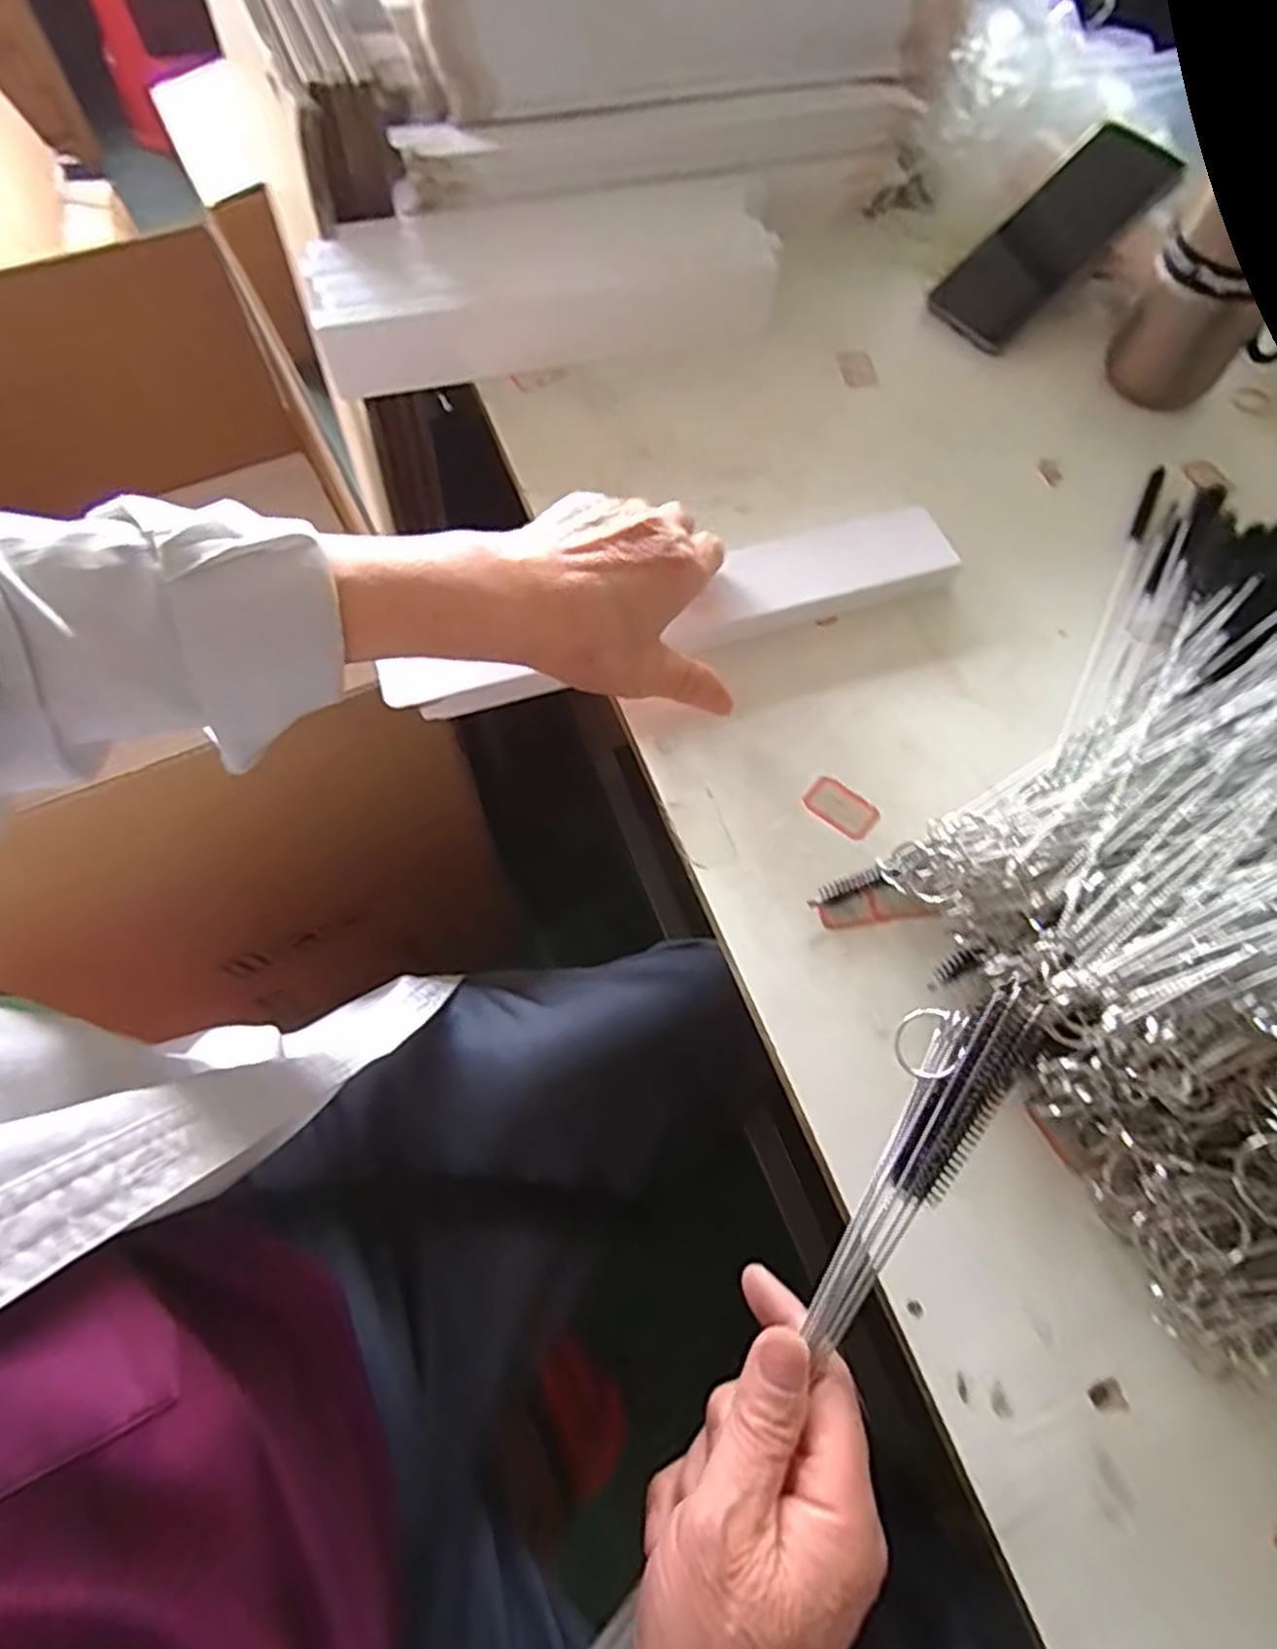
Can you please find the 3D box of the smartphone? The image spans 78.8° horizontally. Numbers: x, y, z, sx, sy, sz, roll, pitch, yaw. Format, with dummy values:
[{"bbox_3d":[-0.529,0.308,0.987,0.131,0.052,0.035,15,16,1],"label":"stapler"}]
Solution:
[{"bbox_3d":[0.288,-0.410,0.548,0.149,0.008,0.065,-42,85,19],"label":"smartphone"}]

